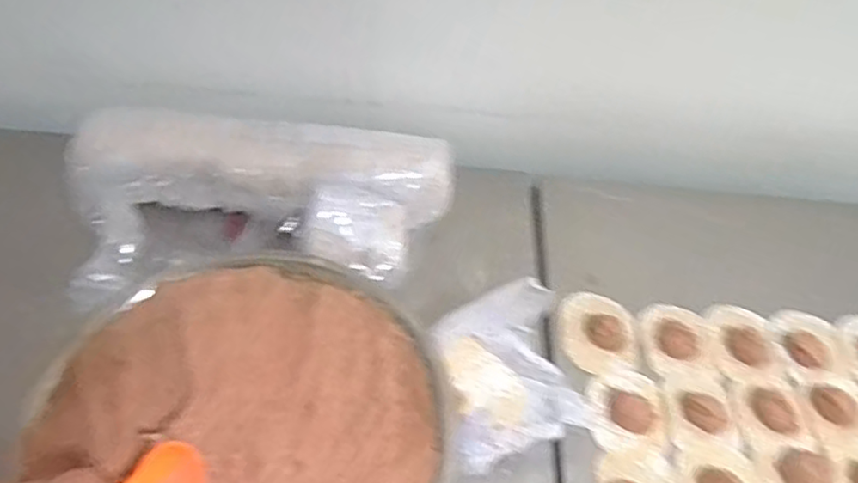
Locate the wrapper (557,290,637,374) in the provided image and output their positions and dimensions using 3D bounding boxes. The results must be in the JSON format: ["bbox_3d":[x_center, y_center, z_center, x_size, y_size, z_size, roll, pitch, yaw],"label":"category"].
[{"bbox_3d":[0.166,0.084,0.643,0.074,0.026,0.080,1,53,-3],"label":"wrapper"}]

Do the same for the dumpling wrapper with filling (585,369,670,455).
[{"bbox_3d":[0.181,0.149,0.602,0.076,0.020,0.078,4,53,-1],"label":"dumpling wrapper with filling"}]

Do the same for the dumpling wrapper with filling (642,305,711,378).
[{"bbox_3d":[0.245,0.098,0.650,0.065,0.014,0.075,9,54,3],"label":"dumpling wrapper with filling"}]

